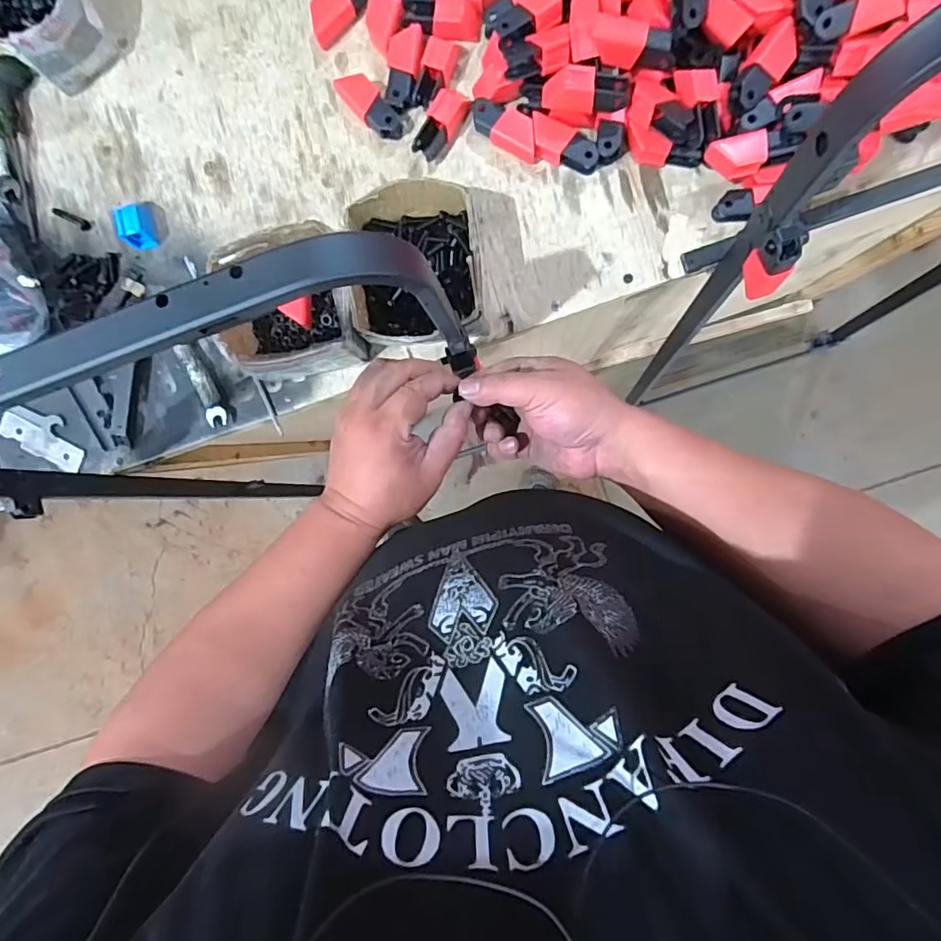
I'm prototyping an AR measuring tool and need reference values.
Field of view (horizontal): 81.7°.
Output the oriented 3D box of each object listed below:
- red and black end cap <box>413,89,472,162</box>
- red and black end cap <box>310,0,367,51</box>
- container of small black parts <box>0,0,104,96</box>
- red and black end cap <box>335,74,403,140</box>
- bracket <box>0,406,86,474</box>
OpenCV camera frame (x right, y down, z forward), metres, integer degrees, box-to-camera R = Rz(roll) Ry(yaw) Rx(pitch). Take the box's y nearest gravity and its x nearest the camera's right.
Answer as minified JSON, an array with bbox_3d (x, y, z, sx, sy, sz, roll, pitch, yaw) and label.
[{"bbox_3d":[-0.033,-0.400,0.630,0.035,0.028,0.077,31,95,3],"label":"red and black end cap"},{"bbox_3d":[-0.150,-0.534,0.629,0.084,0.032,0.036,-44,88,6],"label":"red and black end cap"},{"bbox_3d":[-0.501,-0.538,0.639,0.137,0.078,0.117,45,96,2],"label":"container of small black parts"},{"bbox_3d":[-0.116,-0.423,0.633,0.037,0.023,0.089,-40,89,6],"label":"red and black end cap"},{"bbox_3d":[-0.549,-0.044,0.702,0.124,0.020,0.057,25,95,4],"label":"bracket"}]

